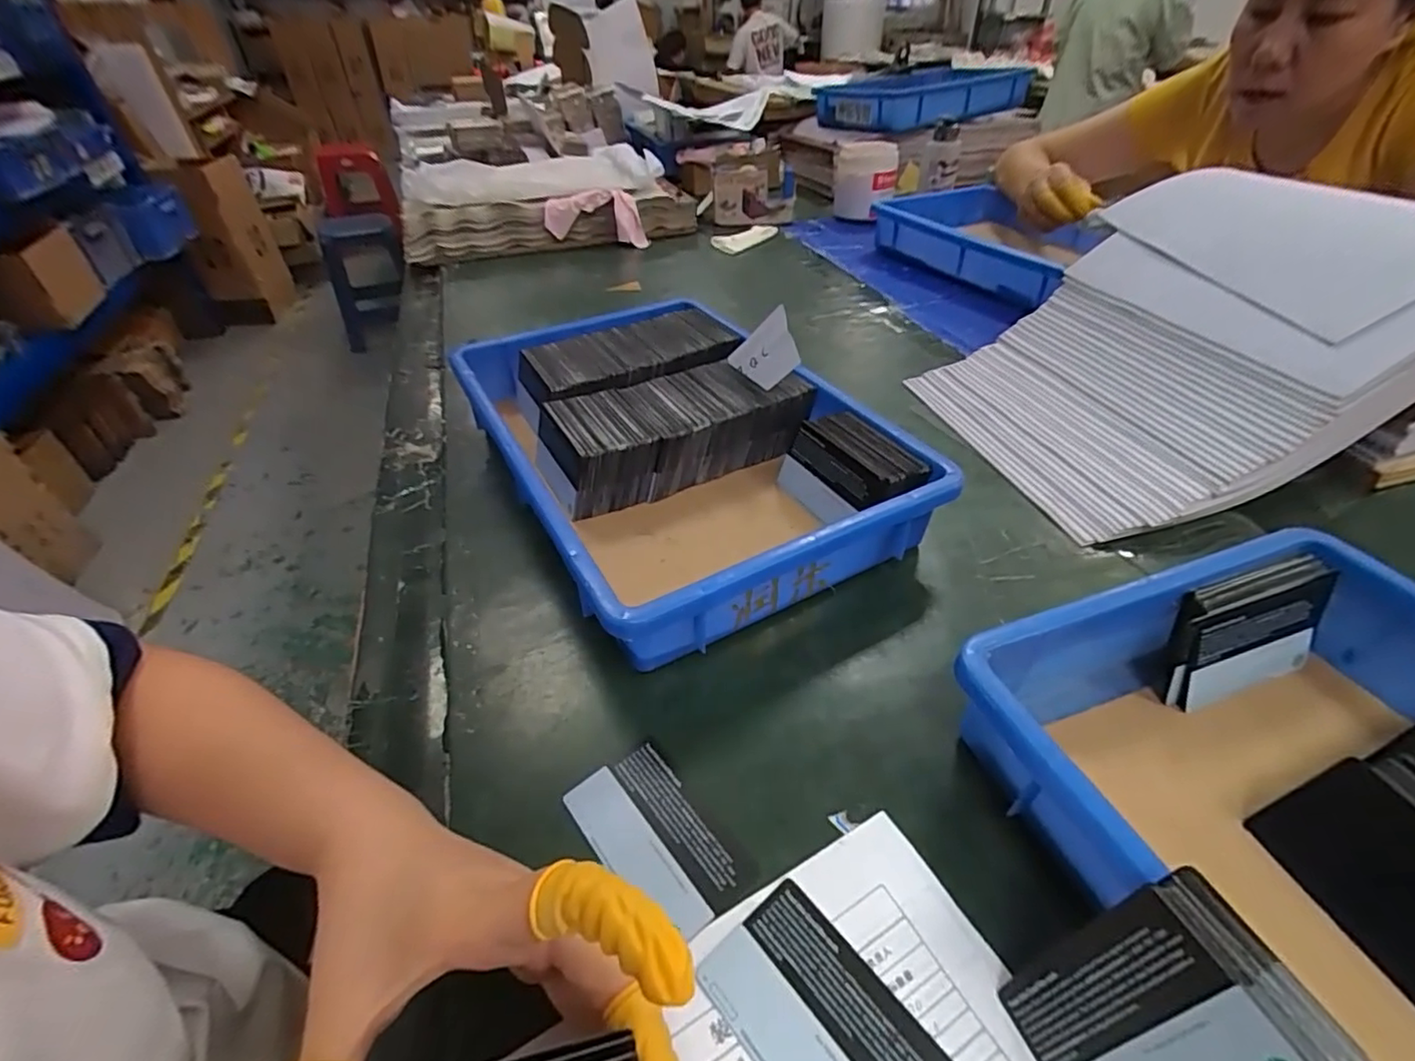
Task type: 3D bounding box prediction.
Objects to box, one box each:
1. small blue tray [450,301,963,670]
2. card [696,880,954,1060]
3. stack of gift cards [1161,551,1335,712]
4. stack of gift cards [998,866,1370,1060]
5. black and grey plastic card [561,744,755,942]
[{"bbox_3d":[-0.030,-0.072,0.469,0.243,0.071,0.363,-22,45,-22],"label":"small blue tray"},{"bbox_3d":[0.042,0.181,0.223,0.053,0.004,0.083,-30,49,-29],"label":"card"},{"bbox_3d":[0.283,0.054,0.318,0.098,0.061,0.016,-15,17,-11],"label":"stack of gift cards"},{"bbox_3d":[0.140,0.157,0.190,0.014,0.089,0.054,3,36,-29],"label":"stack of gift cards"},{"bbox_3d":[-0.023,0.138,0.272,0.048,0.004,0.083,-28,48,-27],"label":"black and grey plastic card"}]

